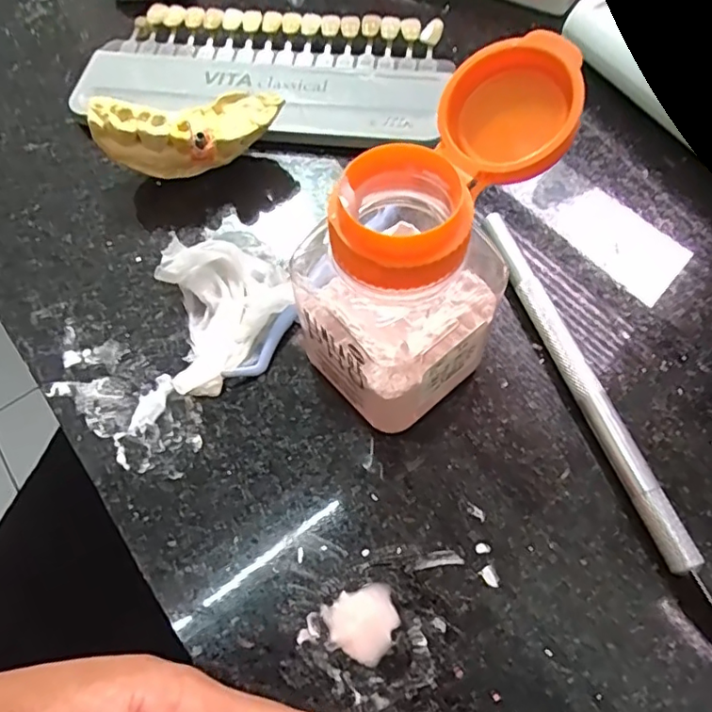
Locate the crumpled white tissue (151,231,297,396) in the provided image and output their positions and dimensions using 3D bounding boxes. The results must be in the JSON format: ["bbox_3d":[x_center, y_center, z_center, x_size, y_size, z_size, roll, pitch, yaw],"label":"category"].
[{"bbox_3d":[-0.039,-0.015,0.173,0.037,0.011,0.045,-14,66,-5],"label":"crumpled white tissue"}]

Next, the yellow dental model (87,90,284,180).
[{"bbox_3d":[-0.057,-0.079,0.197,0.059,0.029,0.023,-3,62,1],"label":"yellow dental model"}]

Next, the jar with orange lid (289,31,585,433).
[{"bbox_3d":[0.017,-0.024,0.140,0.042,0.073,0.069,34,69,18],"label":"jar with orange lid"}]

